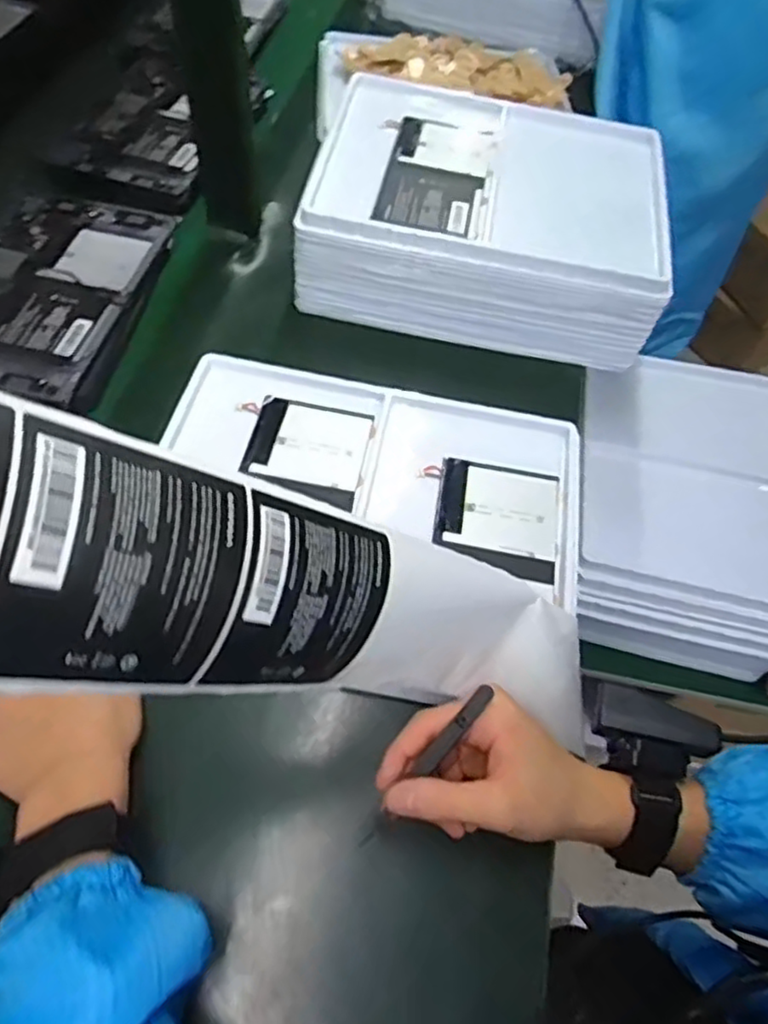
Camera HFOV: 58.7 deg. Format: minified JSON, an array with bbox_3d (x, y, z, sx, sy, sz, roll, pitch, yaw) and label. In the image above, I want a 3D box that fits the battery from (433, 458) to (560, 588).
[{"bbox_3d":[0.087,0.003,0.524,0.091,0.007,0.093,11,57,3],"label":"battery"}]

